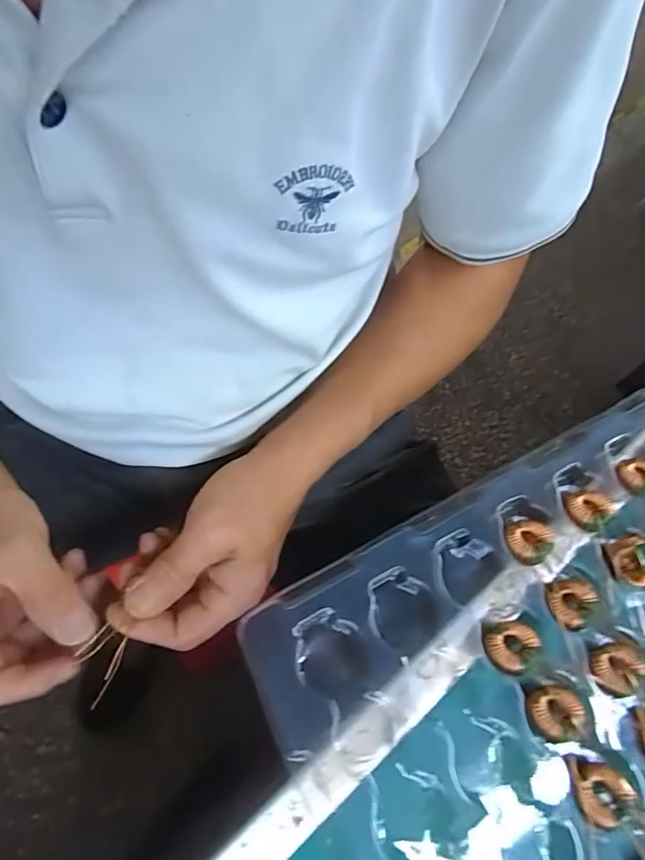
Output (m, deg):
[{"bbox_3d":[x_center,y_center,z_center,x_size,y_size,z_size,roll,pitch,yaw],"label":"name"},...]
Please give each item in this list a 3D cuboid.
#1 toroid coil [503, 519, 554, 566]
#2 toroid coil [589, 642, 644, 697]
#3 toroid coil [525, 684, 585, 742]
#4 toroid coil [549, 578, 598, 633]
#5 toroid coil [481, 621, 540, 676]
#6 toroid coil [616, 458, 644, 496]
[{"bbox_3d":[0.099,0.054,0.240,0.024,0.007,0.021,-38,73,-19],"label":"toroid coil"},{"bbox_3d":[0.132,0.107,0.223,0.020,0.007,0.021,2,65,-4],"label":"toroid coil"},{"bbox_3d":[0.099,0.120,0.211,0.022,0.008,0.020,2,65,-4],"label":"toroid coil"},{"bbox_3d":[0.116,0.081,0.231,0.019,0.008,0.023,32,67,10],"label":"toroid coil"},{"bbox_3d":[0.084,0.097,0.221,0.023,0.010,0.021,1,65,-5],"label":"toroid coil"},{"bbox_3d":[0.166,0.024,0.259,0.023,0.006,0.020,-24,69,-15],"label":"toroid coil"}]

